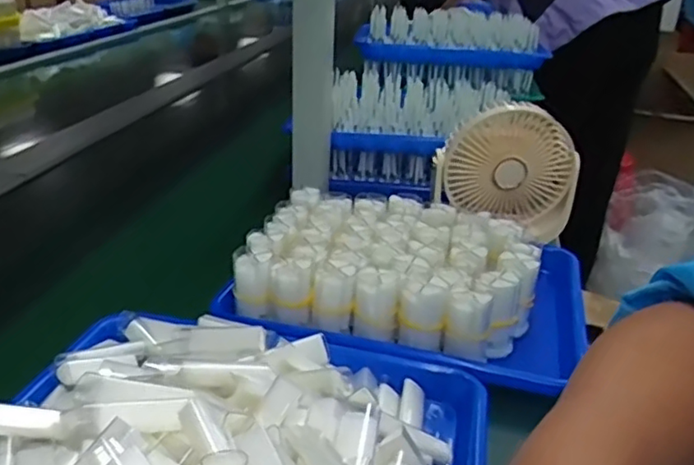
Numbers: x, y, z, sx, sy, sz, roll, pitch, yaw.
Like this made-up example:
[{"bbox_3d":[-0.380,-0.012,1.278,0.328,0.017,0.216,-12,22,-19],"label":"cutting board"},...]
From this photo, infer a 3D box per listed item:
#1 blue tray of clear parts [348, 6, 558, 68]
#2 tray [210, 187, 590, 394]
[{"bbox_3d":[0.182,-0.329,1.046,0.301,0.068,0.212,12,28,19],"label":"blue tray of clear parts"},{"bbox_3d":[0.065,0.043,0.606,0.312,0.086,0.216,7,27,10],"label":"tray"}]

